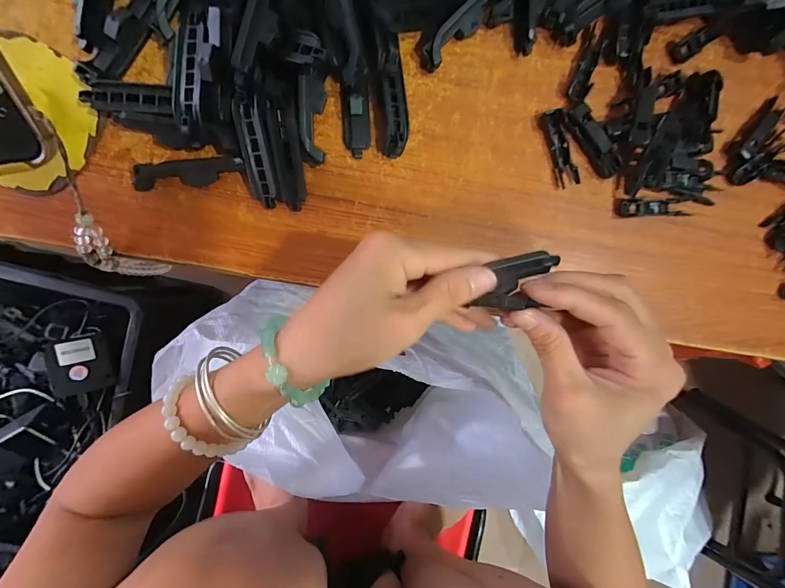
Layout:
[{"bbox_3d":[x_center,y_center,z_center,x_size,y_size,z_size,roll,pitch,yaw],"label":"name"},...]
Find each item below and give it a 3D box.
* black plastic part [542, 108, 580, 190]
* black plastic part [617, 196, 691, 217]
[{"bbox_3d":[0.123,-0.106,0.261,0.014,0.007,0.054,-21,94,-3],"label":"black plastic part"},{"bbox_3d":[0.199,-0.066,0.269,0.059,0.008,0.014,-2,93,-5],"label":"black plastic part"}]

